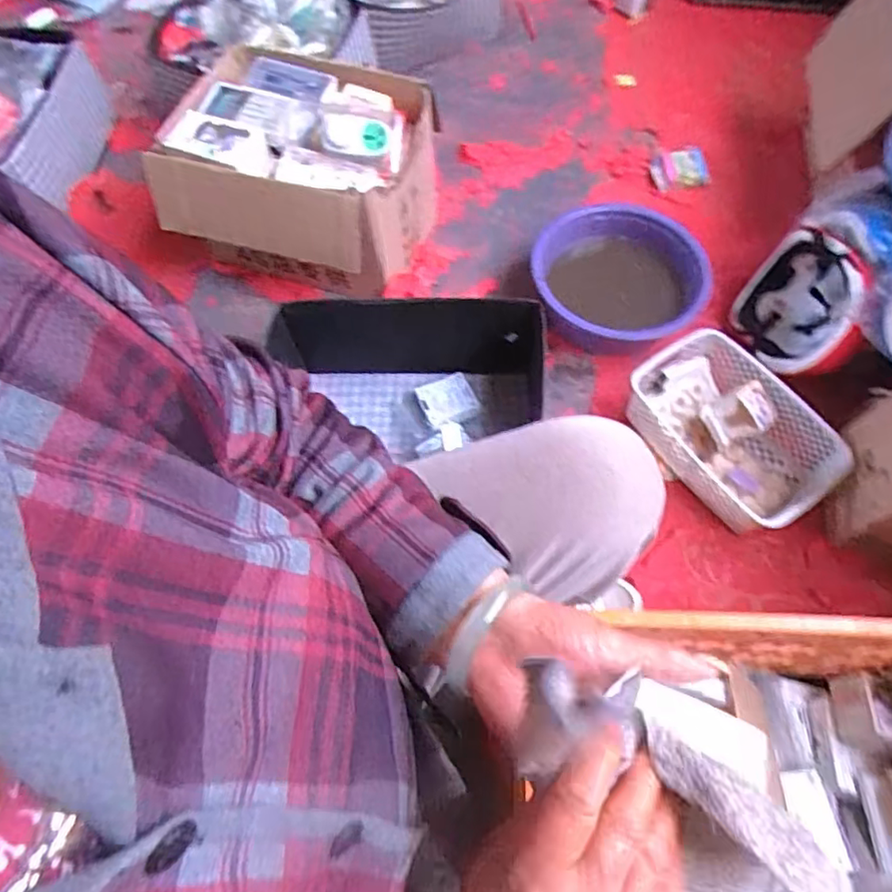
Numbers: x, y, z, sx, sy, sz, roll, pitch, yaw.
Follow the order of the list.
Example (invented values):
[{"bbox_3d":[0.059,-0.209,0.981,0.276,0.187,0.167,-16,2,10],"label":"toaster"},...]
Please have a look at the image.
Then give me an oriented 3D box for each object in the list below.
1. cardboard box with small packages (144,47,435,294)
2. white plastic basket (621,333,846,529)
[{"bbox_3d":[-0.268,-0.487,1.094,0.432,0.290,0.358,17,66,12],"label":"cardboard box with small packages"},{"bbox_3d":[0.441,-0.024,0.914,0.211,0.095,0.302,-35,66,-13],"label":"white plastic basket"}]

